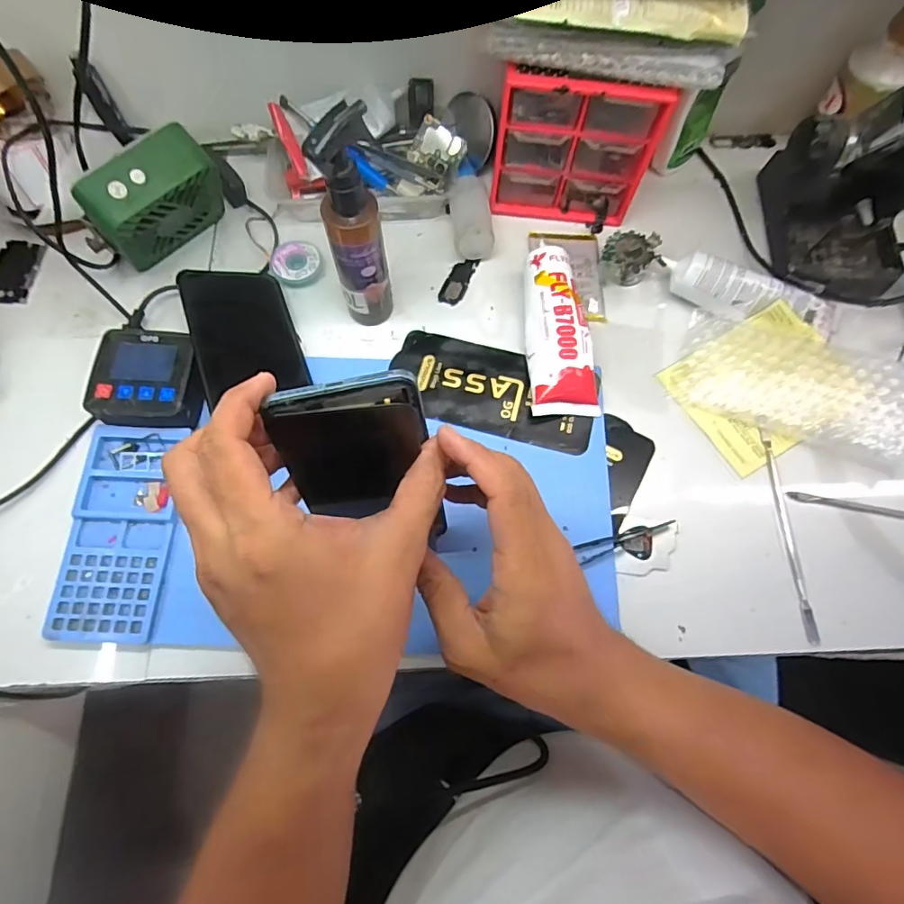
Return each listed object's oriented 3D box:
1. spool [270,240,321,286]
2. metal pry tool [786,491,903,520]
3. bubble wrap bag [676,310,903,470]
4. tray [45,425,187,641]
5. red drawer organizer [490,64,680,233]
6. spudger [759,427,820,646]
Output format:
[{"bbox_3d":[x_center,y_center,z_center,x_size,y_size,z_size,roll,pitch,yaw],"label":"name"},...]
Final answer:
[{"bbox_3d":[-0.136,-0.167,0.451,0.040,0.010,0.044,0,71,-1],"label":"spool"},{"bbox_3d":[0.325,0.045,0.380,0.141,0.007,0.009,11,71,3],"label":"metal pry tool"},{"bbox_3d":[0.269,-0.056,0.402,0.170,0.026,0.086,24,73,7],"label":"bubble wrap bag"},{"bbox_3d":[-0.232,0.055,0.366,0.068,0.019,0.150,1,71,0],"label":"tray"},{"bbox_3d":[0.105,-0.275,0.434,0.125,0.116,0.086,9,71,2],"label":"red drawer organizer"},{"bbox_3d":[0.244,0.056,0.372,0.009,0.005,0.156,0,71,-1],"label":"spudger"}]

